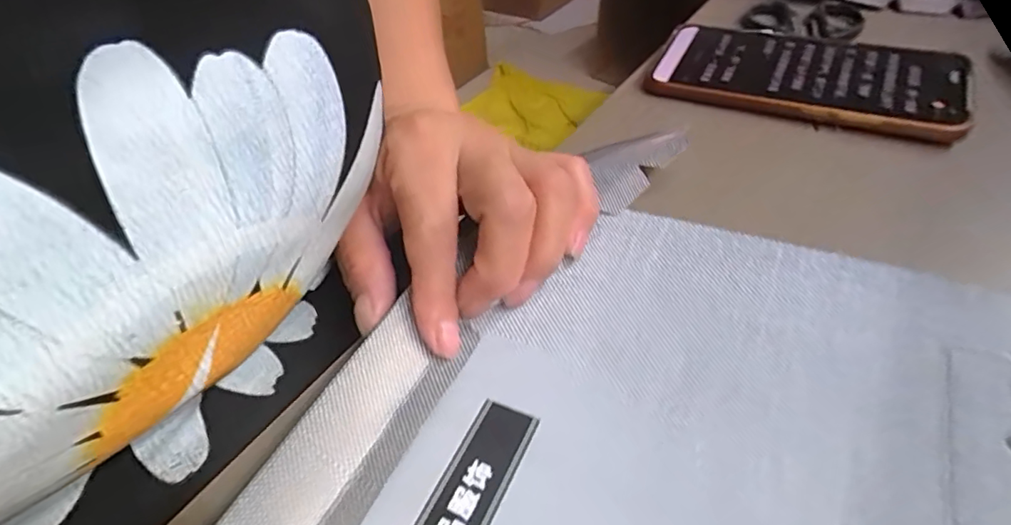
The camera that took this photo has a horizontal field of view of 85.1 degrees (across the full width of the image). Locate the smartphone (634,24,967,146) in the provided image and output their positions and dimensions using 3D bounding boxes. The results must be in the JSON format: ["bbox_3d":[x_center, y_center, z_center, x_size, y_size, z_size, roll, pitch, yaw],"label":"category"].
[{"bbox_3d":[0.171,-0.109,0.321,0.163,0.016,0.084,20,51,23],"label":"smartphone"}]

